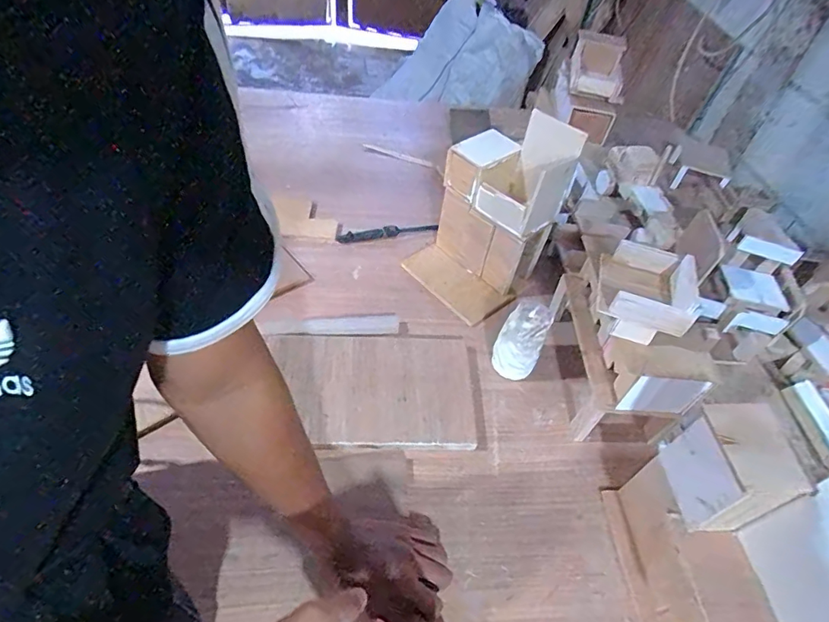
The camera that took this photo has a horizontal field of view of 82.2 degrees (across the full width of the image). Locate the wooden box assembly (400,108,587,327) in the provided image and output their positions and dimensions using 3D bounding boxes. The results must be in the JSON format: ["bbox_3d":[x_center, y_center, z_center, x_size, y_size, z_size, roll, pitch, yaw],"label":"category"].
[{"bbox_3d":[0.124,-0.161,0.771,0.214,0.249,0.184,-32,60,-29],"label":"wooden box assembly"}]

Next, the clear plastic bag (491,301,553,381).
[{"bbox_3d":[0.156,0.039,0.690,0.065,0.111,0.073,25,51,15],"label":"clear plastic bag"}]

